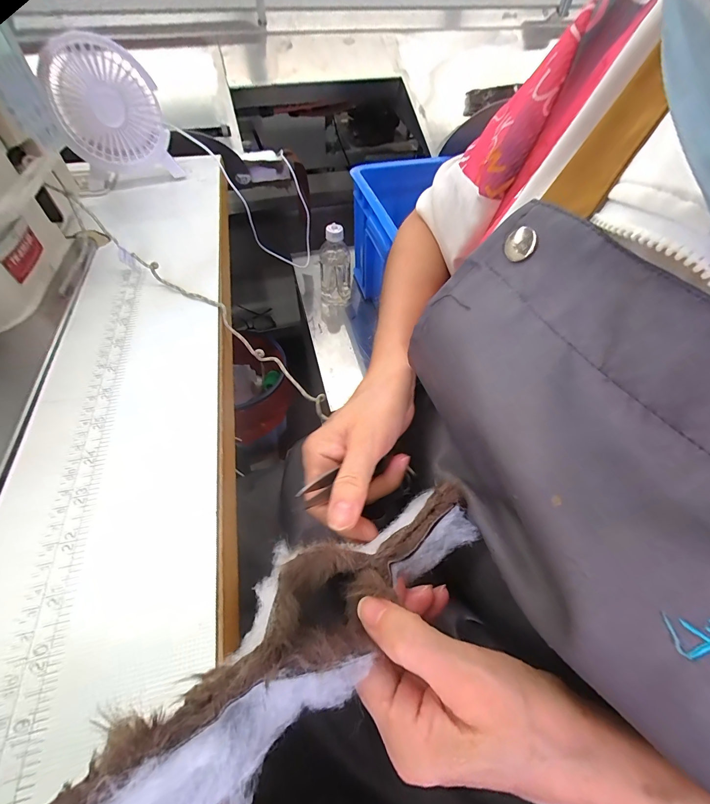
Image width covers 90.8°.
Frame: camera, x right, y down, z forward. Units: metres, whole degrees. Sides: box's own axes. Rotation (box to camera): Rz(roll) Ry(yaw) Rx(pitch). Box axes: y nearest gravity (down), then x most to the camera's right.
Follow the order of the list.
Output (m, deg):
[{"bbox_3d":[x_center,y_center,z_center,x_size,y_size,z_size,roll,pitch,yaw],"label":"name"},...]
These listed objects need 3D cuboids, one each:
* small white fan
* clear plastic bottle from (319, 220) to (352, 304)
[{"bbox_3d":[-0.283,-0.326,0.406,0.112,0.137,0.112,-28,59,-20],"label":"small white fan"},{"bbox_3d":[-0.040,-0.266,0.682,0.063,0.144,0.075,-3,53,-4],"label":"clear plastic bottle"}]

